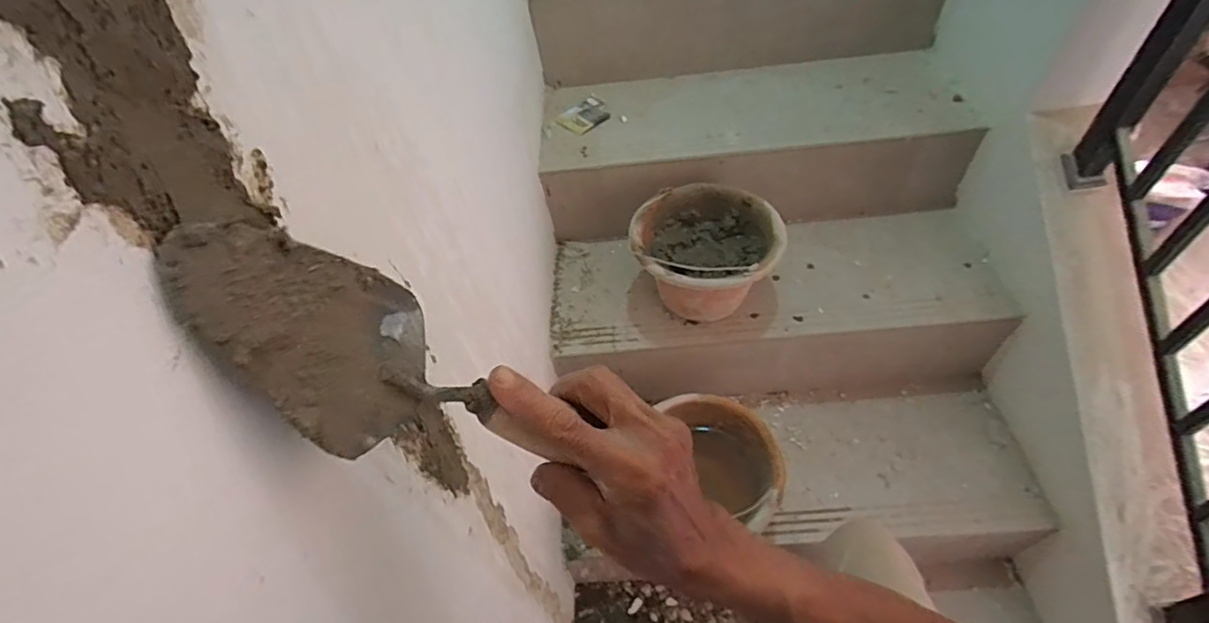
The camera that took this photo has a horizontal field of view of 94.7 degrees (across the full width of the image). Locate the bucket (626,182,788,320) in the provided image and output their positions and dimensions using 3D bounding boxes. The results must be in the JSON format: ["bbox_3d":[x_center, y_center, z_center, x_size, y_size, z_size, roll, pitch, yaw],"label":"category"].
[{"bbox_3d":[0.177,-0.087,0.998,0.244,0.165,0.222,-3,50,4],"label":"bucket"}]

